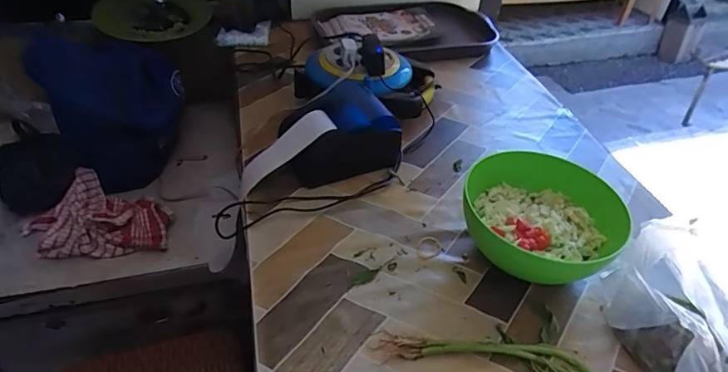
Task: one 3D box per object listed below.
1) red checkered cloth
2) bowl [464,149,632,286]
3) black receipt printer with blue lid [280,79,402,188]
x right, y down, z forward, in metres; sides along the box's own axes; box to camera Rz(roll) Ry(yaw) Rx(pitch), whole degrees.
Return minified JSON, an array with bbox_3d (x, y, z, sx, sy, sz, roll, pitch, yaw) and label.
[{"bbox_3d":[-0.452,0.061,0.800,0.215,0.055,0.165,21,42,17],"label":"red checkered cloth"},{"bbox_3d":[0.211,0.044,0.574,0.179,0.097,0.166,2,41,-2],"label":"bowl"},{"bbox_3d":[-0.040,-0.072,0.687,0.151,0.093,0.142,-18,46,-26],"label":"black receipt printer with blue lid"}]

